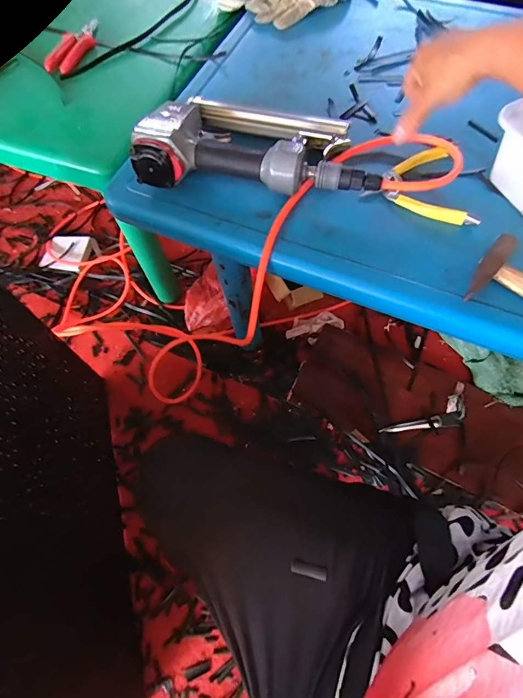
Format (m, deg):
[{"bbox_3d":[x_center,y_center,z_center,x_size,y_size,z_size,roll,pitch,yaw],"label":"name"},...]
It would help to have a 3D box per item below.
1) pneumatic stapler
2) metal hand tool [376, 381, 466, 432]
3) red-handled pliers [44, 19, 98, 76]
[{"bbox_3d":[-0.006,-0.253,0.472,0.268,0.069,0.152,1,65,4],"label":"pneumatic stapler"},{"bbox_3d":[0.360,0.150,0.823,0.206,0.013,0.069,-28,66,-10],"label":"metal hand tool"},{"bbox_3d":[-0.309,-0.495,0.637,0.055,0.014,0.131,10,66,8],"label":"red-handled pliers"}]

